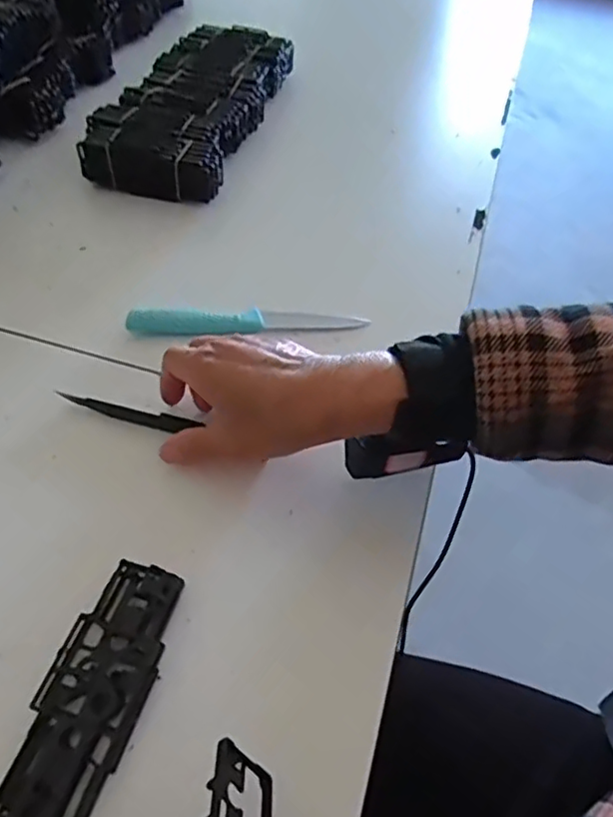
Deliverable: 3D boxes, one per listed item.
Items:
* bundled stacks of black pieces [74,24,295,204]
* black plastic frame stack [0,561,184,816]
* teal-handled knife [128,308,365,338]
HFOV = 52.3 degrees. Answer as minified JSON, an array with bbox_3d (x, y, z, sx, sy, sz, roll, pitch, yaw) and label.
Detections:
[{"bbox_3d":[-0.115,-0.335,0.686,0.137,0.053,0.335,11,48,6],"label":"bundled stacks of black pieces"},{"bbox_3d":[-0.100,0.135,0.301,0.046,0.023,0.125,13,48,8],"label":"black plastic frame stack"},{"bbox_3d":[-0.043,-0.069,0.475,0.180,0.015,0.022,-5,48,-9],"label":"teal-handled knife"}]

